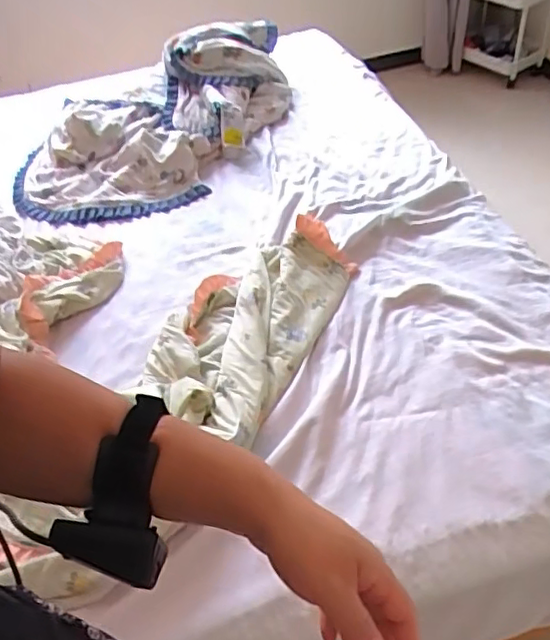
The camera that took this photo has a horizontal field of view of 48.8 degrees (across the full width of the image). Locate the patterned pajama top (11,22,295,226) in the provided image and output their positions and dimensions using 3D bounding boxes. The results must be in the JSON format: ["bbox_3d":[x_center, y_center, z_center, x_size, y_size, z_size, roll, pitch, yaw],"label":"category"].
[{"bbox_3d":[-0.288,-0.460,1.377,0.678,0.201,0.414,-17,46,-8],"label":"patterned pajama top"}]

